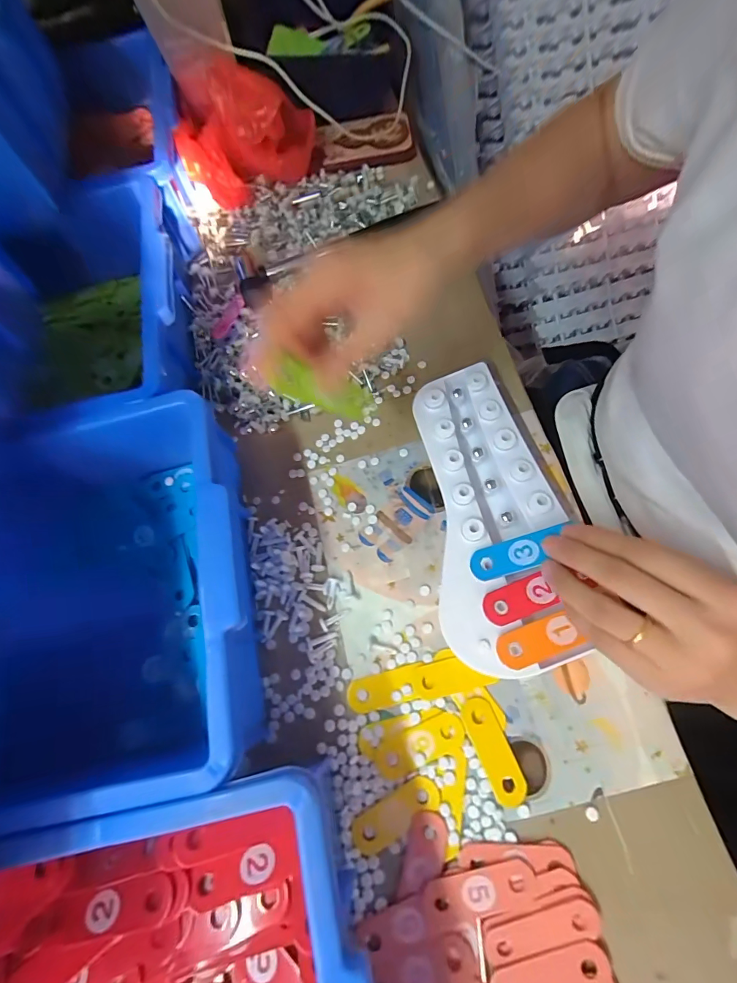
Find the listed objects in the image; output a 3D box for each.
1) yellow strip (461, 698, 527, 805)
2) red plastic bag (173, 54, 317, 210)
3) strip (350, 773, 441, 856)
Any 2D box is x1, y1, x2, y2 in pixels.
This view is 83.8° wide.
[{"bbox_3d":[0.084,0.174,0.277,0.023,0.004,0.065,-23,70,-3],"label":"yellow strip"},{"bbox_3d":[-0.135,-0.392,0.441,0.151,0.103,0.094,-13,70,0],"label":"red plastic bag"},{"bbox_3d":[0.017,0.213,0.272,0.064,0.008,0.022,-32,71,-6],"label":"strip"}]

